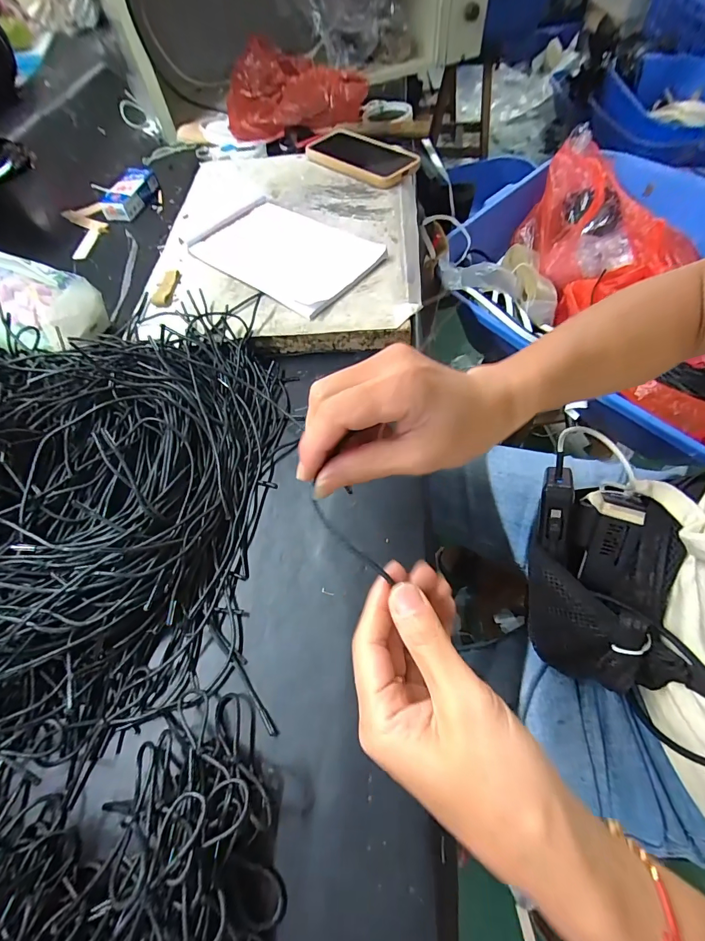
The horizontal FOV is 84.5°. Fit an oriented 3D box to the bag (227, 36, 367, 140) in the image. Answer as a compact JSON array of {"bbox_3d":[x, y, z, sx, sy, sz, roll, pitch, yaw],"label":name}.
[{"bbox_3d":[-0.103,-0.683,0.694,0.240,0.071,0.264,-8,60,-1],"label":"bag"}]

